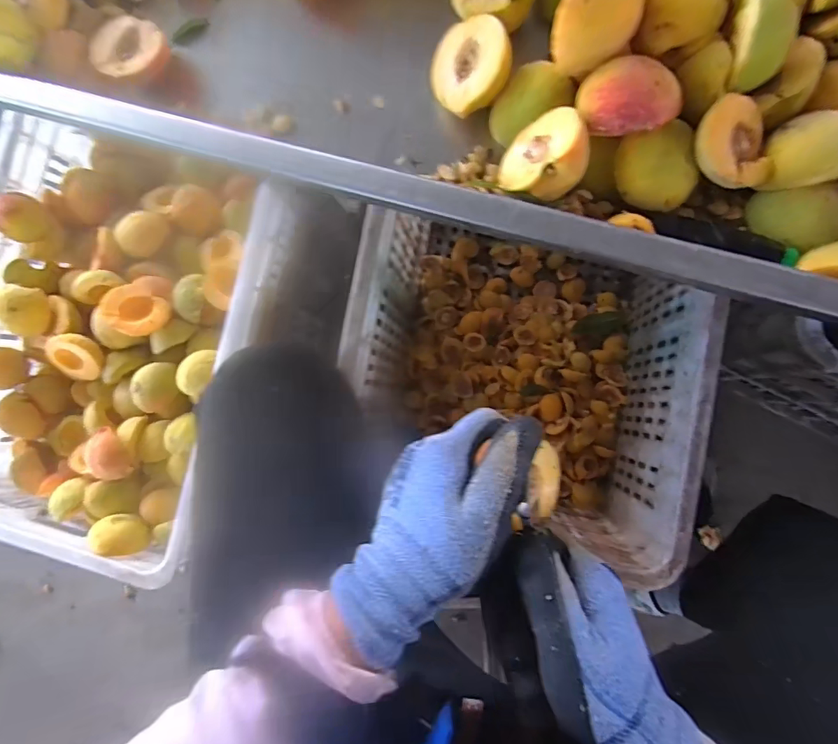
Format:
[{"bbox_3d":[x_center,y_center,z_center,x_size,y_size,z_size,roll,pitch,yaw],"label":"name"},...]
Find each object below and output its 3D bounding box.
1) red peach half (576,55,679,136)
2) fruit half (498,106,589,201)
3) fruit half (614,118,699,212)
[{"bbox_3d":[0.128,-0.167,0.281,0.055,0.021,0.045,-14,84,5],"label":"red peach half"},{"bbox_3d":[0.082,-0.144,0.313,0.059,0.025,0.059,-35,46,26],"label":"fruit half"},{"bbox_3d":[0.153,-0.133,0.307,0.048,0.025,0.050,-9,116,15],"label":"fruit half"}]

